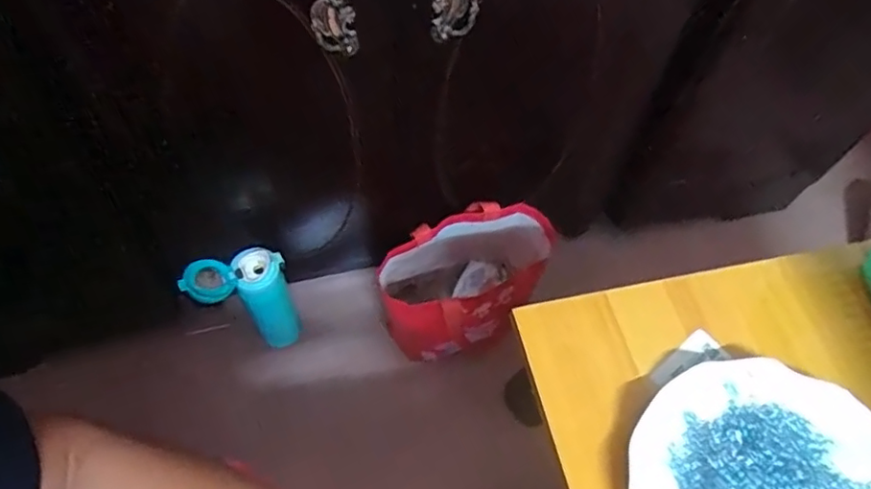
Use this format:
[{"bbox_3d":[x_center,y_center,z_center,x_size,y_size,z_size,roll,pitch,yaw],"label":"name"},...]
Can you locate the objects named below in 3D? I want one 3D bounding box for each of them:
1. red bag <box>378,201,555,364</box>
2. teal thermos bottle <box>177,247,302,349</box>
[{"bbox_3d":[0.053,0.062,0.883,0.260,0.212,0.139,-15,62,-12],"label":"red bag"},{"bbox_3d":[-0.261,0.084,0.847,0.115,0.230,0.067,-6,61,-7],"label":"teal thermos bottle"}]

